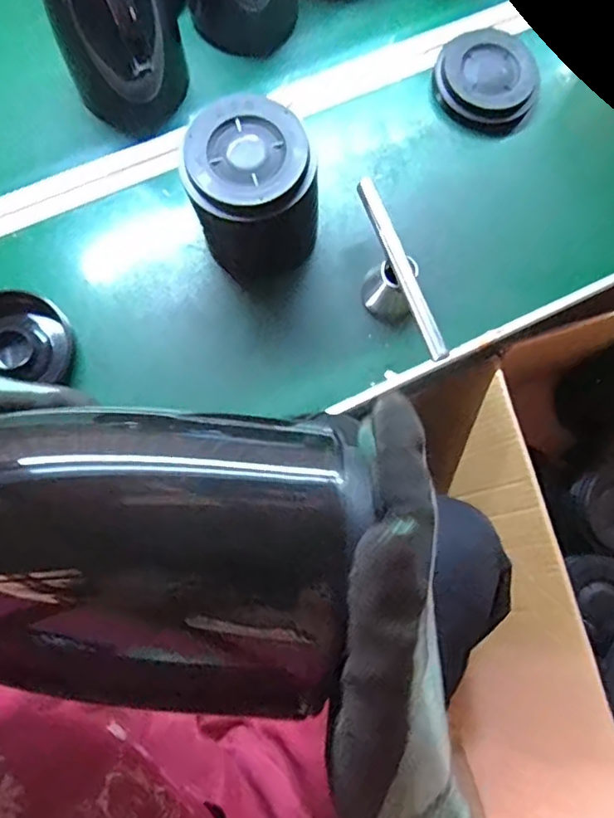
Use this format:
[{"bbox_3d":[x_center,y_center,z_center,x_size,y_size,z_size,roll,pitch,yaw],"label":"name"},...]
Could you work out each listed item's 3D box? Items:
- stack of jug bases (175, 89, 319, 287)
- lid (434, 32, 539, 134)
[{"bbox_3d":[-0.056,-0.207,0.583,0.105,0.143,0.111,-22,79,-7],"label":"stack of jug bases"},{"bbox_3d":[0.210,-0.385,0.692,0.117,0.035,0.107,0,77,-2],"label":"lid"}]

